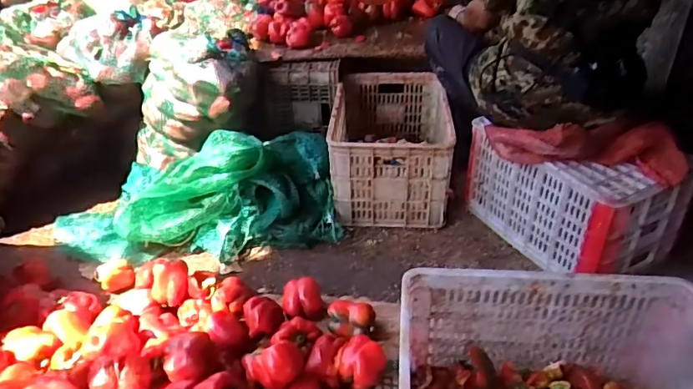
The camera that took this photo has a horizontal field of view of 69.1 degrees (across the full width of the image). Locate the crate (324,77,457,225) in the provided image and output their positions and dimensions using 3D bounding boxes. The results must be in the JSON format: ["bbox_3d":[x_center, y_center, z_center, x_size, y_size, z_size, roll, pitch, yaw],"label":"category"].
[{"bbox_3d":[0.143,-0.165,1.626,0.341,0.278,0.525,1,34,5],"label":"crate"}]

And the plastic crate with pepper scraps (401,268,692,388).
[{"bbox_3d":[0.350,0.349,0.844,0.511,0.285,0.356,1,34,4],"label":"plastic crate with pepper scraps"}]

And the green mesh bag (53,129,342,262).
[{"bbox_3d":[-0.436,-0.015,1.472,0.785,0.242,0.364,-6,34,-6],"label":"green mesh bag"}]

